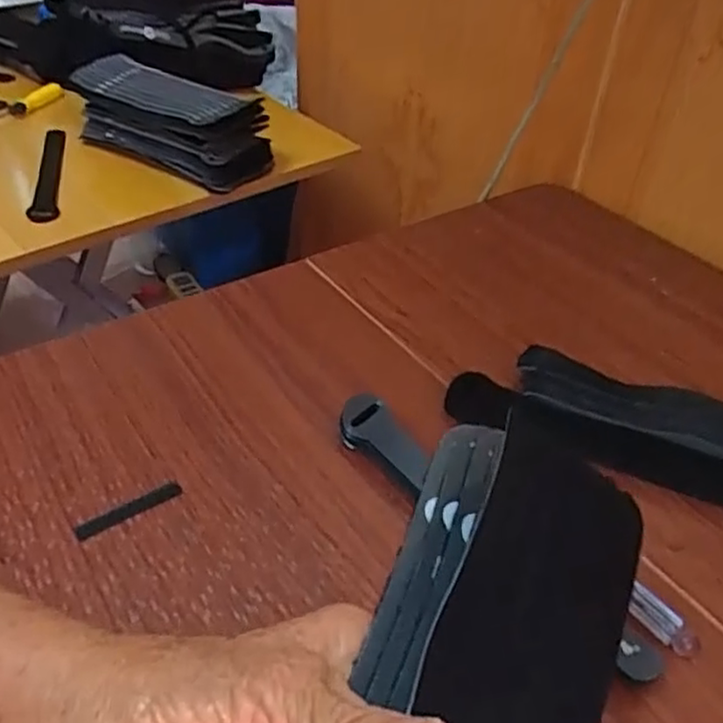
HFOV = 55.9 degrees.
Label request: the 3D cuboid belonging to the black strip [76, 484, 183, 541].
[{"bbox_3d":[-0.120,0.077,0.354,0.055,0.004,0.009,-21,47,-26],"label":"black strip"}]

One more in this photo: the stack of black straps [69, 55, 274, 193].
[{"bbox_3d":[-0.204,-0.253,0.714,0.222,0.068,0.084,24,45,22],"label":"stack of black straps"}]

